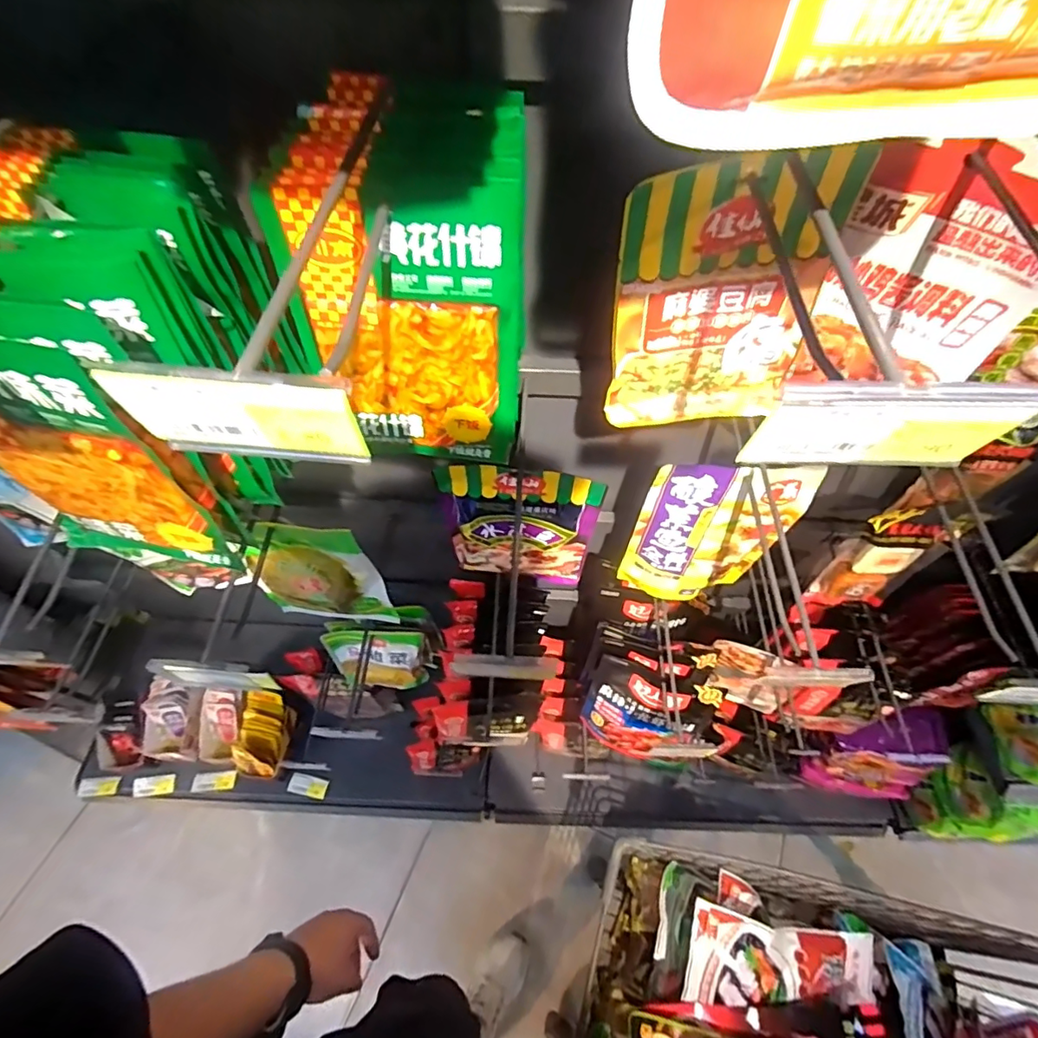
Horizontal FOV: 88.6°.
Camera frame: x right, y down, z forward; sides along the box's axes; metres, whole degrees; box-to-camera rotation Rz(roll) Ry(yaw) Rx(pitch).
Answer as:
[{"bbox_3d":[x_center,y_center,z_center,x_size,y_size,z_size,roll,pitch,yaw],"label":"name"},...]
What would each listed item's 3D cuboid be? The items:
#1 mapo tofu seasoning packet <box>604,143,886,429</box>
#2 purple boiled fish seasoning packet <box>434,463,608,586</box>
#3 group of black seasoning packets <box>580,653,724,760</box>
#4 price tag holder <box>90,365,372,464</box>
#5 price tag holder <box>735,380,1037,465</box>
[{"bbox_3d":[0.140,-0.146,0.382,0.150,0.198,0.017,-7,58,-5],"label":"mapo tofu seasoning packet"},{"bbox_3d":[0.001,0.015,0.652,0.178,0.226,0.022,4,58,2],"label":"purple boiled fish seasoning packet"},{"bbox_3d":[0.194,0.318,0.841,0.179,0.251,0.096,18,59,11],"label":"group of black seasoning packets"},{"bbox_3d":[-0.099,-0.037,0.191,0.086,0.046,0.006,5,58,2],"label":"price tag holder"},{"bbox_3d":[0.124,-0.031,0.182,0.079,0.045,0.009,5,58,3],"label":"price tag holder"}]

